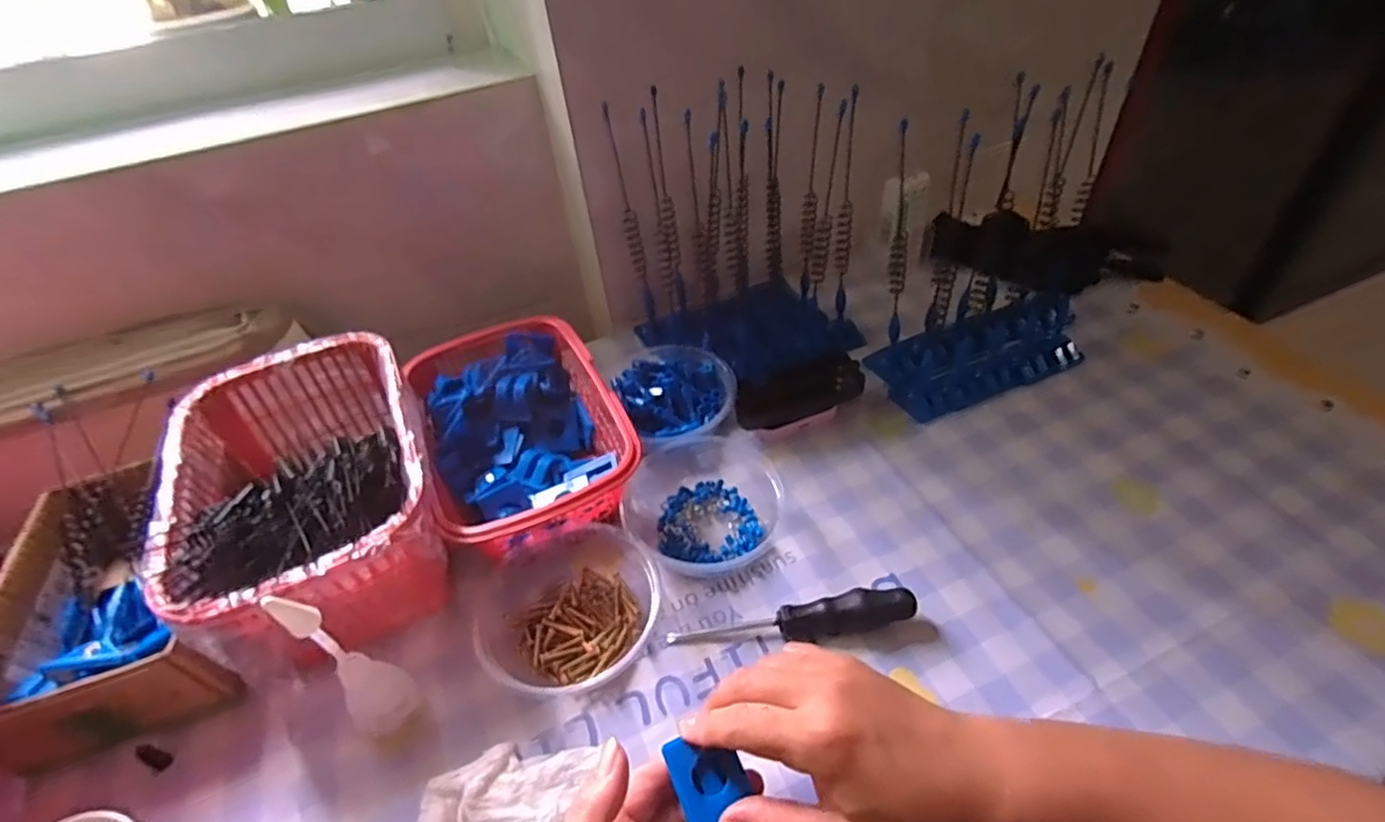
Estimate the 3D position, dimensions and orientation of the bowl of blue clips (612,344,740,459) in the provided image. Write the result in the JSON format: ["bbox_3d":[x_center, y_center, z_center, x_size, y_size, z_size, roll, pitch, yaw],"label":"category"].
[{"bbox_3d":[-0.015,-0.013,0.552,0.092,0.041,0.109,-21,47,-14],"label":"bowl of blue clips"}]

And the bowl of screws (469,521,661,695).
[{"bbox_3d":[-0.081,0.128,0.421,0.117,0.044,0.111,-3,45,3],"label":"bowl of screws"}]

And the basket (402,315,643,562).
[{"bbox_3d":[-0.131,0.018,0.503,0.139,0.062,0.199,-22,47,-15],"label":"basket"}]

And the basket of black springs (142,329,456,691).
[{"bbox_3d":[-0.259,0.063,0.455,0.153,0.112,0.223,-24,48,-17],"label":"basket of black springs"}]

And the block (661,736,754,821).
[{"bbox_3d":[0.008,0.177,0.313,0.033,0.011,0.039,-21,47,-14],"label":"block"}]

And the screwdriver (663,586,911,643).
[{"bbox_3d":[0.064,0.135,0.411,0.156,0.028,0.022,-8,45,-1],"label":"screwdriver"}]

